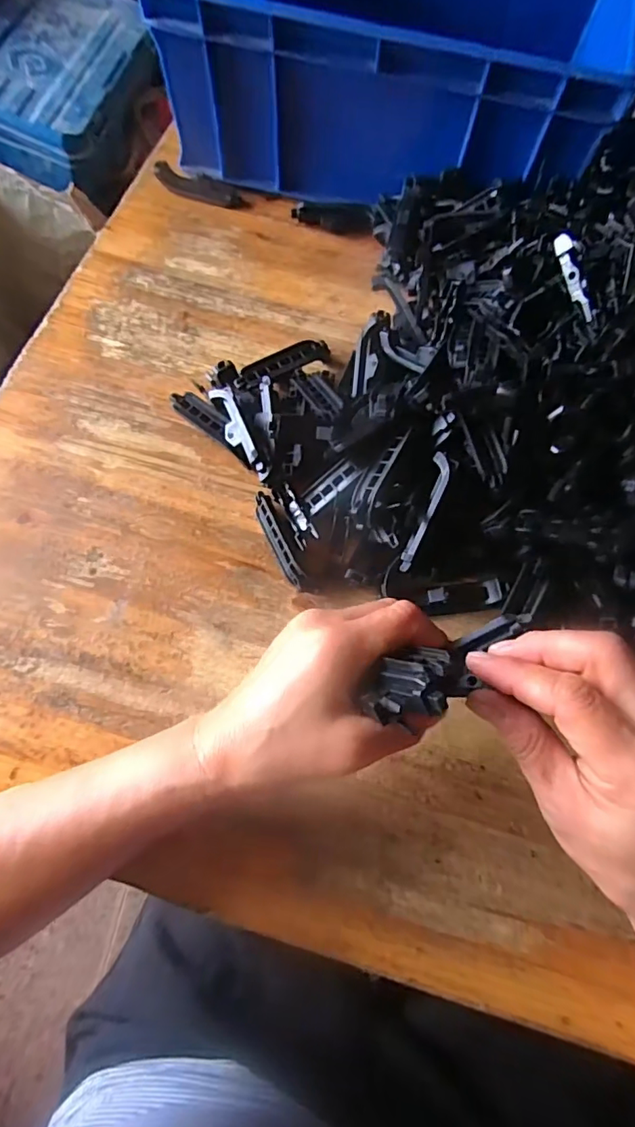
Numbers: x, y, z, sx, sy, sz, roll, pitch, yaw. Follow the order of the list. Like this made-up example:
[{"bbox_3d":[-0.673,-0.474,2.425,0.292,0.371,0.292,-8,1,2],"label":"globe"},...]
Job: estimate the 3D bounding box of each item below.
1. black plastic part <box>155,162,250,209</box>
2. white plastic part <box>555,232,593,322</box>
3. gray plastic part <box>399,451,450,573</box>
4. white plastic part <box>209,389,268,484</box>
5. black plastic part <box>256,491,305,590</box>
[{"bbox_3d":[-0.100,-0.321,0.447,0.082,0.015,0.022,17,70,4],"label":"black plastic part"},{"bbox_3d":[0.148,-0.164,0.302,0.006,0.008,0.053,-15,85,-6],"label":"white plastic part"},{"bbox_3d":[0.065,-0.031,0.316,0.011,0.008,0.074,21,87,8],"label":"gray plastic part"},{"bbox_3d":[-0.054,-0.088,0.346,0.015,0.018,0.074,-23,72,-10],"label":"white plastic part"},{"bbox_3d":[-0.025,-0.015,0.335,0.011,0.015,0.068,-22,72,-10],"label":"black plastic part"}]

